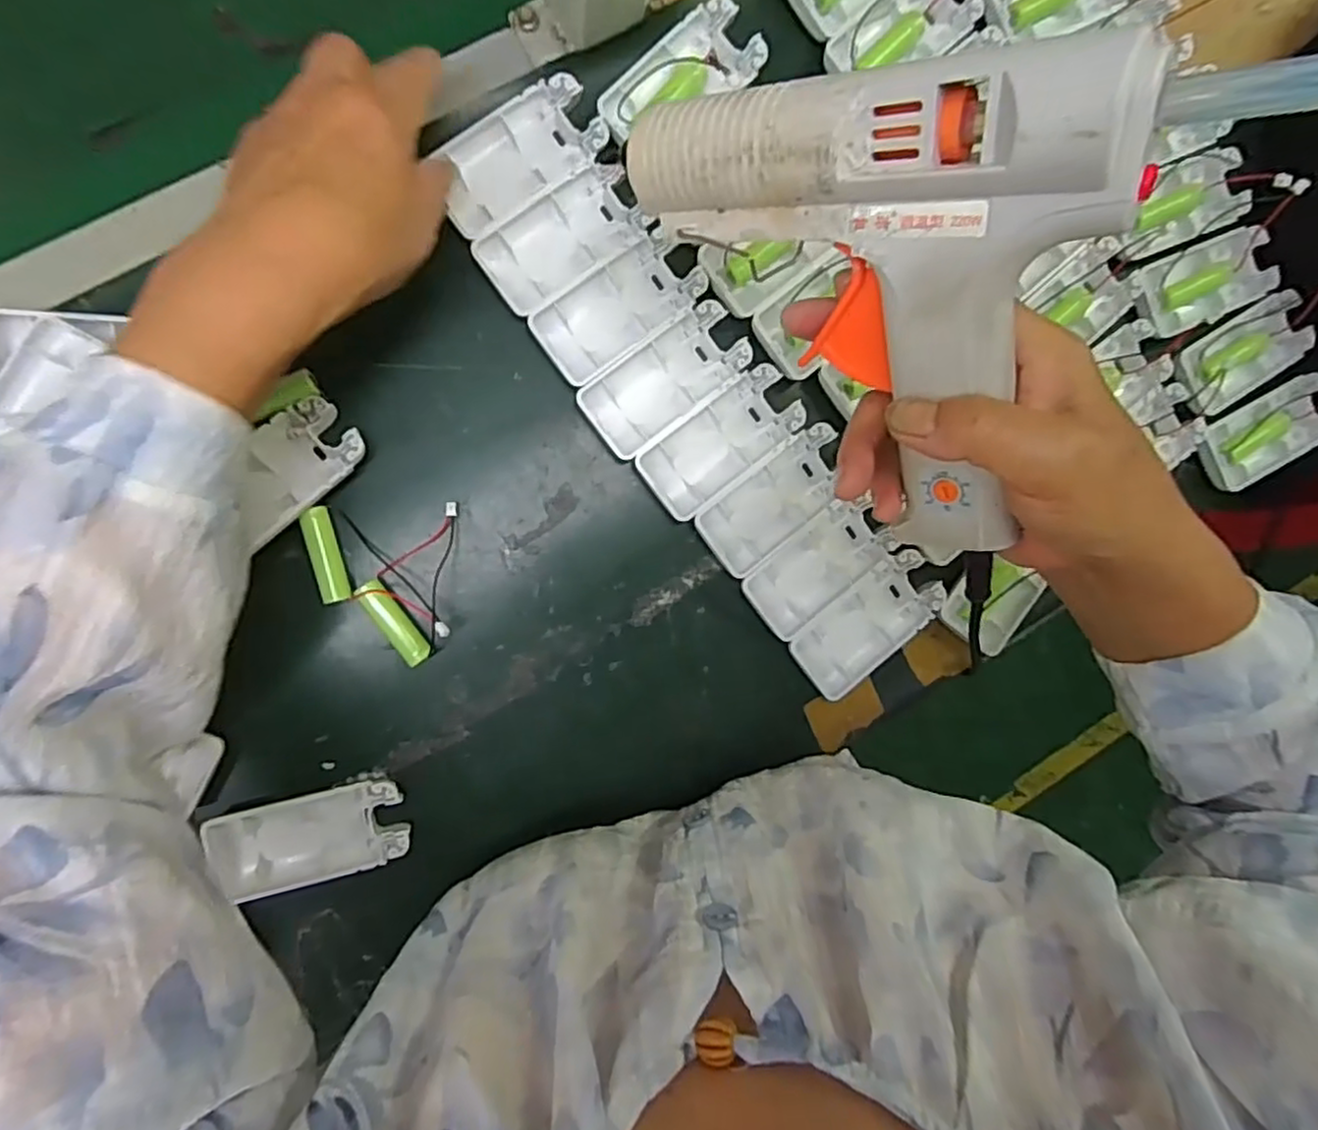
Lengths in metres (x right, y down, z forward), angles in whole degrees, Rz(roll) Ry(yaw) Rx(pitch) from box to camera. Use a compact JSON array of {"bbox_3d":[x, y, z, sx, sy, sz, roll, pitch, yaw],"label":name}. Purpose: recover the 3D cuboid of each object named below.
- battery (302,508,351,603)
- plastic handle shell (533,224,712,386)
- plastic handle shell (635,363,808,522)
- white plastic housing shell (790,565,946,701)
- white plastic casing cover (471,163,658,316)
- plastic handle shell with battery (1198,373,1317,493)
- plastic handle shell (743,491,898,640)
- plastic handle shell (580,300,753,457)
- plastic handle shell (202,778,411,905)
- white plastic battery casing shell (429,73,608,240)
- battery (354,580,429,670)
[{"bbox_3d":[-0.172,-0.005,0.356,0.013,0.010,0.049,-14,96,-7],"label":"battery"},{"bbox_3d":[-0.021,-0.138,0.371,0.091,0.011,0.044,-38,98,-4],"label":"plastic handle shell"},{"bbox_3d":[0.035,-0.069,0.384,0.093,0.011,0.043,-38,98,-4],"label":"plastic handle shell"},{"bbox_3d":[0.123,0.036,0.409,0.093,0.011,0.043,-39,98,-4],"label":"white plastic housing shell"},{"bbox_3d":[-0.050,-0.177,0.374,0.093,0.019,0.044,-36,98,-4],"label":"white plastic casing cover"},{"bbox_3d":[0.381,-0.082,0.430,0.089,0.013,0.043,-28,97,-5],"label":"plastic handle shell with battery"},{"bbox_3d":[0.094,0.001,0.401,0.089,0.009,0.045,-37,98,-4],"label":"plastic handle shell"},{"bbox_3d":[0.004,-0.101,0.378,0.093,0.010,0.045,-37,98,-4],"label":"plastic handle shell"},{"bbox_3d":[-0.184,0.146,0.369,0.096,0.015,0.046,-12,96,-7],"label":"plastic handle shell"},{"bbox_3d":[-0.071,-0.212,0.358,0.092,0.009,0.045,-36,98,-4],"label":"white plastic battery casing shell"},{"bbox_3d":[-0.139,0.030,0.363,0.014,0.012,0.049,-37,98,-4],"label":"battery"}]

